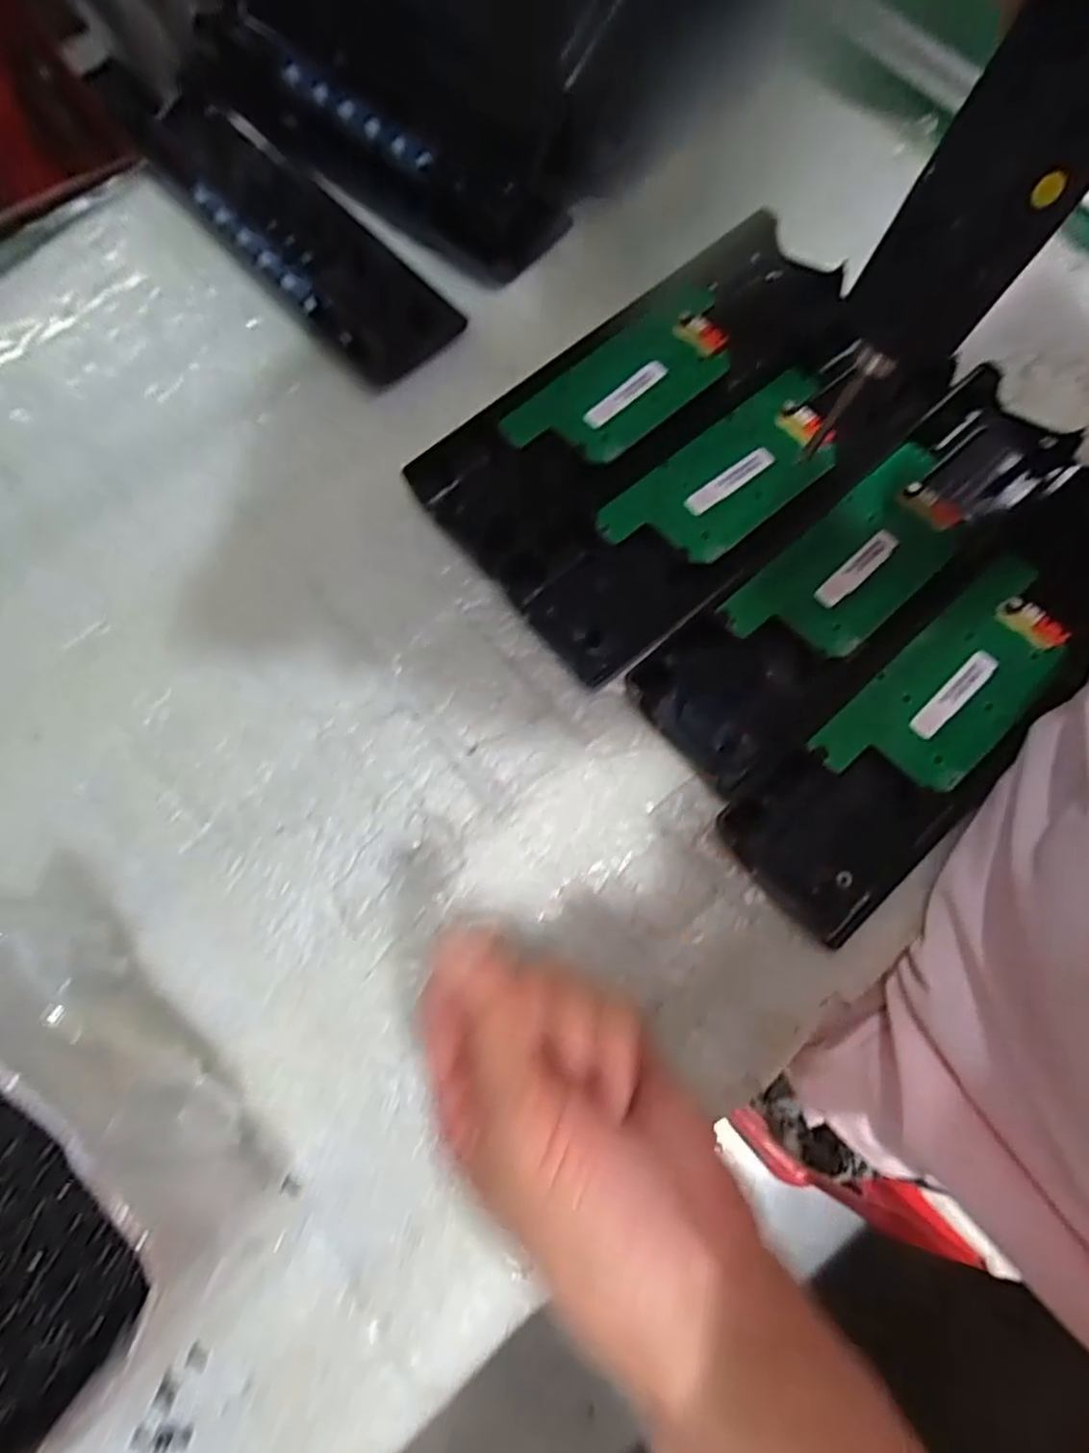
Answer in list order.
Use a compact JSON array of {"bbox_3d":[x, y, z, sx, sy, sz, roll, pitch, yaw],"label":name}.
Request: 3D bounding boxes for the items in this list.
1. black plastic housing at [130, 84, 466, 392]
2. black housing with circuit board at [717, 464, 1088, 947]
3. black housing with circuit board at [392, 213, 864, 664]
[{"bbox_3d":[-0.143,-0.279,0.373,0.066,0.015,0.235,-41,77,-9],"label":"black plastic housing"},{"bbox_3d":[0.181,-0.017,0.293,0.243,0.011,0.066,-43,77,-9],"label":"black housing with circuit board"},{"bbox_3d":[0.051,-0.165,0.334,0.237,0.016,0.084,-39,77,-8],"label":"black housing with circuit board"}]

